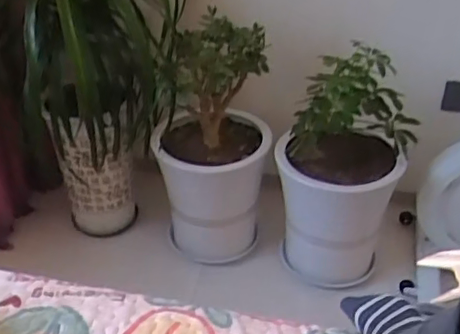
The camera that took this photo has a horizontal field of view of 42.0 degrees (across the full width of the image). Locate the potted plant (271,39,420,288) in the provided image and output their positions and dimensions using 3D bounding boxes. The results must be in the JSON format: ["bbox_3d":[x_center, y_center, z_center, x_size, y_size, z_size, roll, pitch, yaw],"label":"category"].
[{"bbox_3d":[0.280,-0.004,1.513,0.306,0.557,0.286,8,35,12],"label":"potted plant"}]

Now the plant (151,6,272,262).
[{"bbox_3d":[-0.046,-0.061,1.568,0.289,0.597,0.269,0,34,-1],"label":"plant"}]

